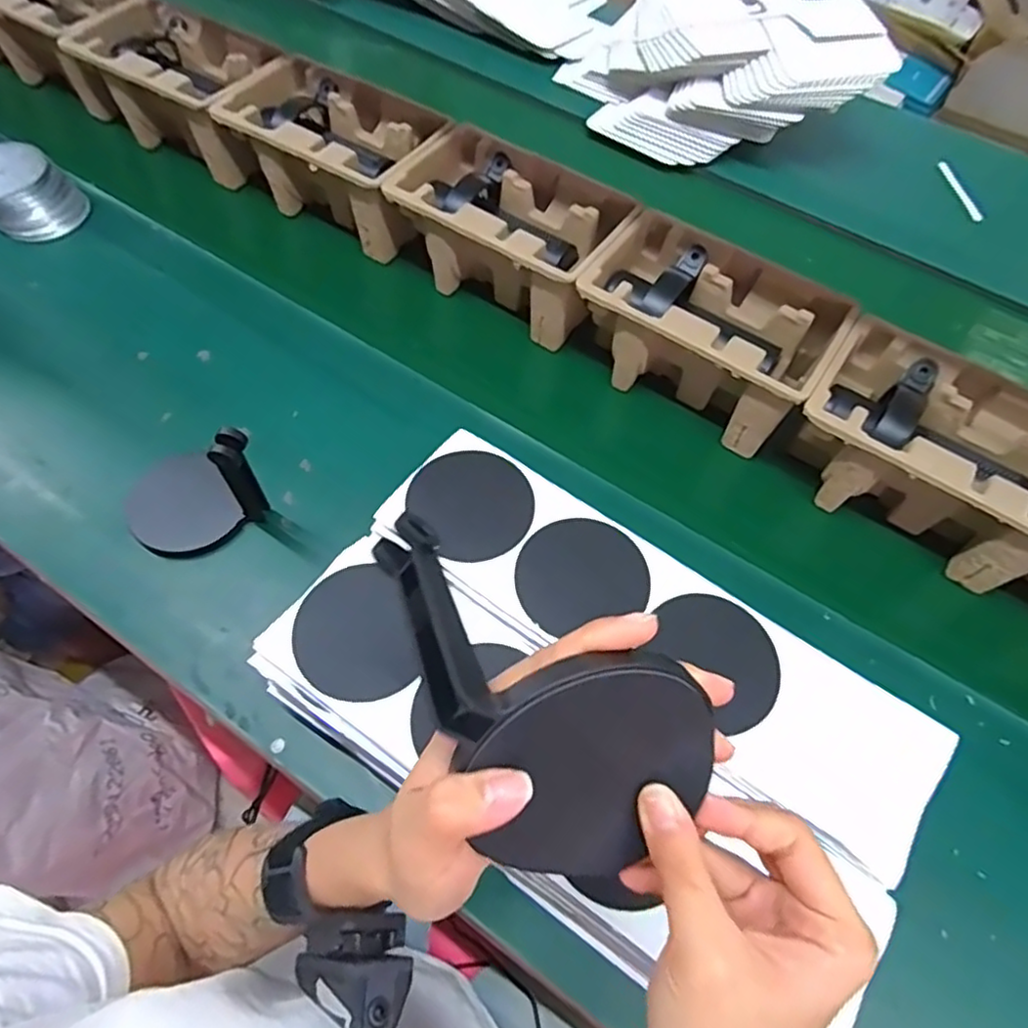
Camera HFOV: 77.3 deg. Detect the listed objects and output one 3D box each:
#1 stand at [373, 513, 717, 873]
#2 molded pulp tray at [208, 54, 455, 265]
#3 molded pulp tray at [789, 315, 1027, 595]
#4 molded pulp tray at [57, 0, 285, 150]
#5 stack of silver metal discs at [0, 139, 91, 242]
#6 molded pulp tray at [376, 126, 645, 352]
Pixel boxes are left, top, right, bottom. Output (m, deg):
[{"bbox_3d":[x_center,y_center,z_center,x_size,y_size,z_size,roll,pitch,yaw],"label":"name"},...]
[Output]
[{"bbox_3d":[0.001,0.066,0.240,0.082,0.077,0.155,-37,89,-18],"label":"stand"},{"bbox_3d":[-0.196,-0.402,0.724,0.230,0.102,0.144,28,66,13],"label":"molded pulp tray"},{"bbox_3d":[0.368,-0.054,0.563,0.224,0.101,0.148,32,67,14],"label":"molded pulp tray"},{"bbox_3d":[-0.394,-0.518,0.770,0.239,0.096,0.142,32,67,14],"label":"molded pulp tray"},{"bbox_3d":[-0.536,-0.353,0.699,0.097,0.056,0.095,37,68,16],"label":"stack of silver metal discs"},{"bbox_3d":[-0.003,-0.287,0.682,0.222,0.121,0.147,30,66,13],"label":"molded pulp tray"}]

